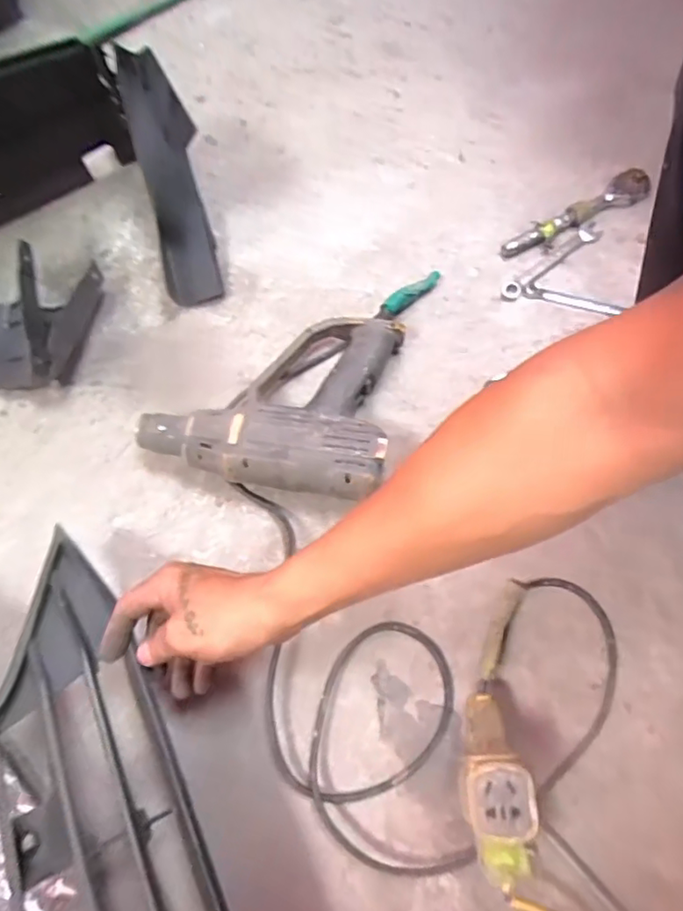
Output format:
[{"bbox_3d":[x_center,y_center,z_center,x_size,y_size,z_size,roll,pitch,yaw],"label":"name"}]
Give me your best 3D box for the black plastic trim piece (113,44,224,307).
[{"bbox_3d":[-0.174,-0.283,0.618,0.069,0.236,0.087,-9,36,-2],"label":"black plastic trim piece"}]

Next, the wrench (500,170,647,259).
[{"bbox_3d":[0.269,-0.275,0.680,0.193,0.023,0.039,-31,73,-9],"label":"wrench"}]

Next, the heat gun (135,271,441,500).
[{"bbox_3d":[-0.042,-0.099,0.599,0.231,0.069,0.290,18,72,8],"label":"heat gun"}]

